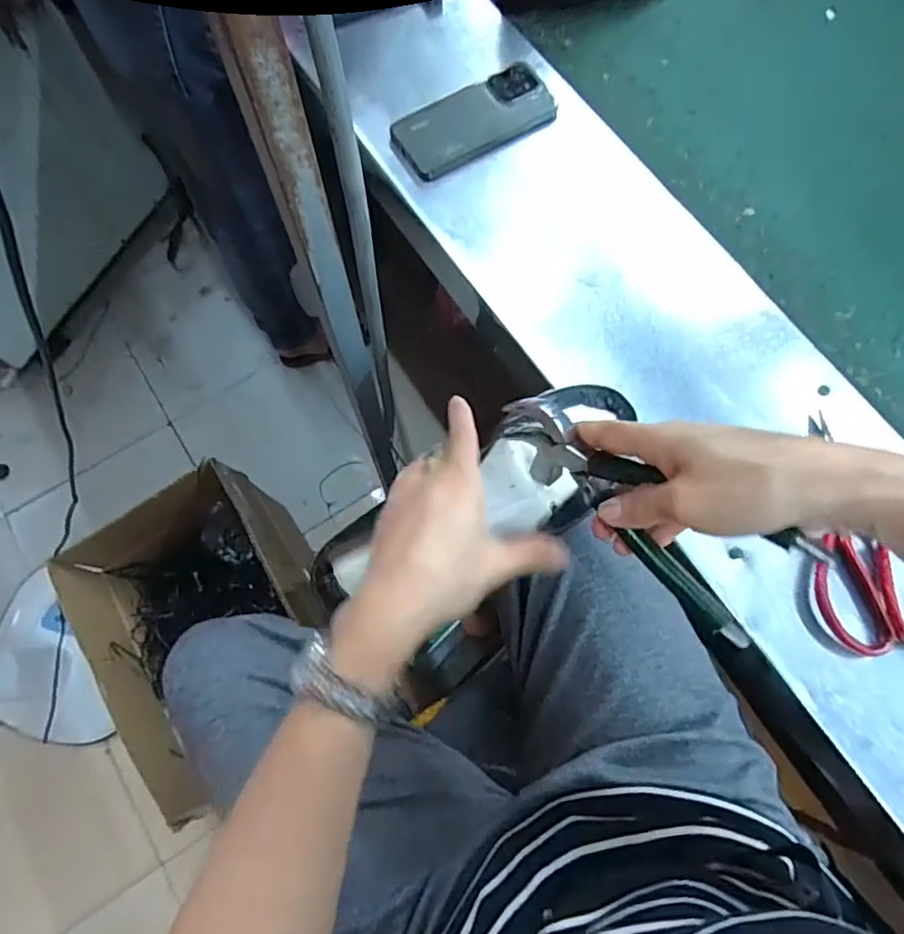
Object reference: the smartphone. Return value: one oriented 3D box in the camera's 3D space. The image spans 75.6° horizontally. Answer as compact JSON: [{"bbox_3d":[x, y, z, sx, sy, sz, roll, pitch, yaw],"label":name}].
[{"bbox_3d":[0.024,-0.370,0.619,0.173,0.016,0.073,-31,86,-6],"label":"smartphone"}]

